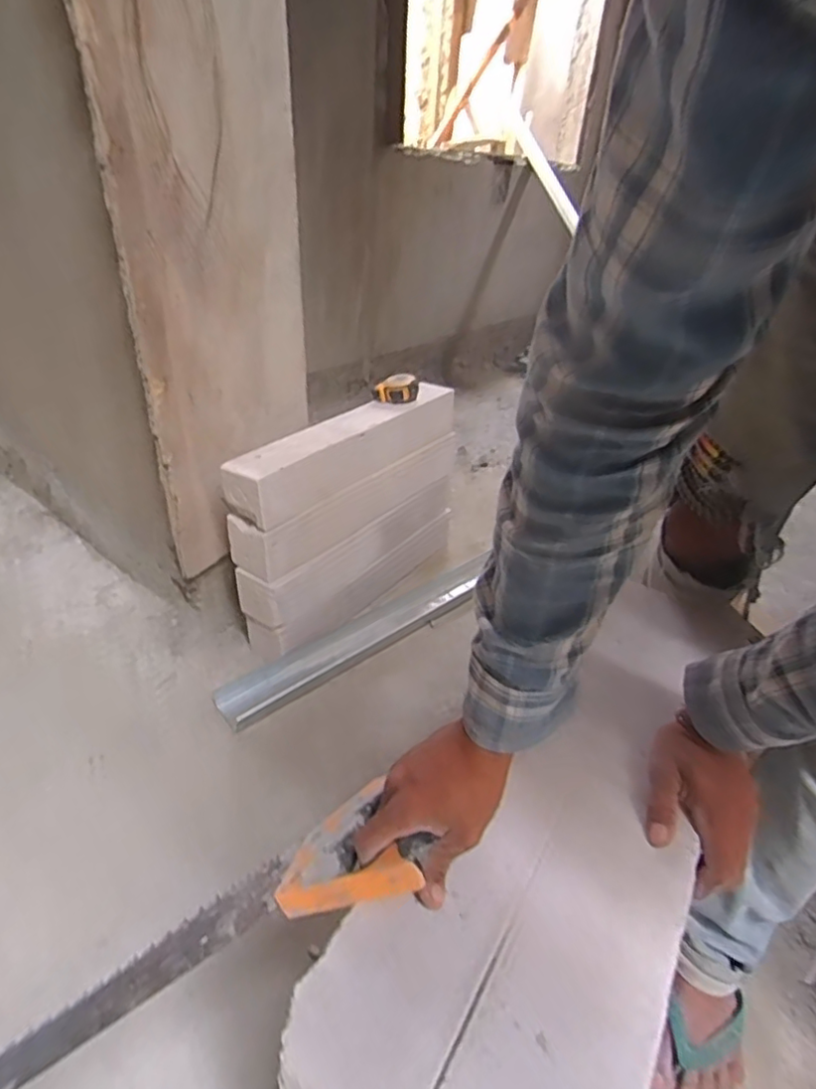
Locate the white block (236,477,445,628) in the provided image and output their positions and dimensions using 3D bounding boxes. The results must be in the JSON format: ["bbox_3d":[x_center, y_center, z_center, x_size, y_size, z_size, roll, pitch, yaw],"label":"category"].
[{"bbox_3d":[-0.096,-0.016,1.280,0.085,0.099,0.621,24,38,29],"label":"white block"}]

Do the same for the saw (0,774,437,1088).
[{"bbox_3d":[-0.199,0.319,0.429,0.464,0.016,0.118,-30,8,-3],"label":"saw"}]

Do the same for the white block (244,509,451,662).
[{"bbox_3d":[-0.094,0.065,1.341,0.109,0.093,0.624,26,39,30],"label":"white block"}]

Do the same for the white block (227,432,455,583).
[{"bbox_3d":[-0.099,-0.109,1.235,0.089,0.097,0.614,24,38,29],"label":"white block"}]

